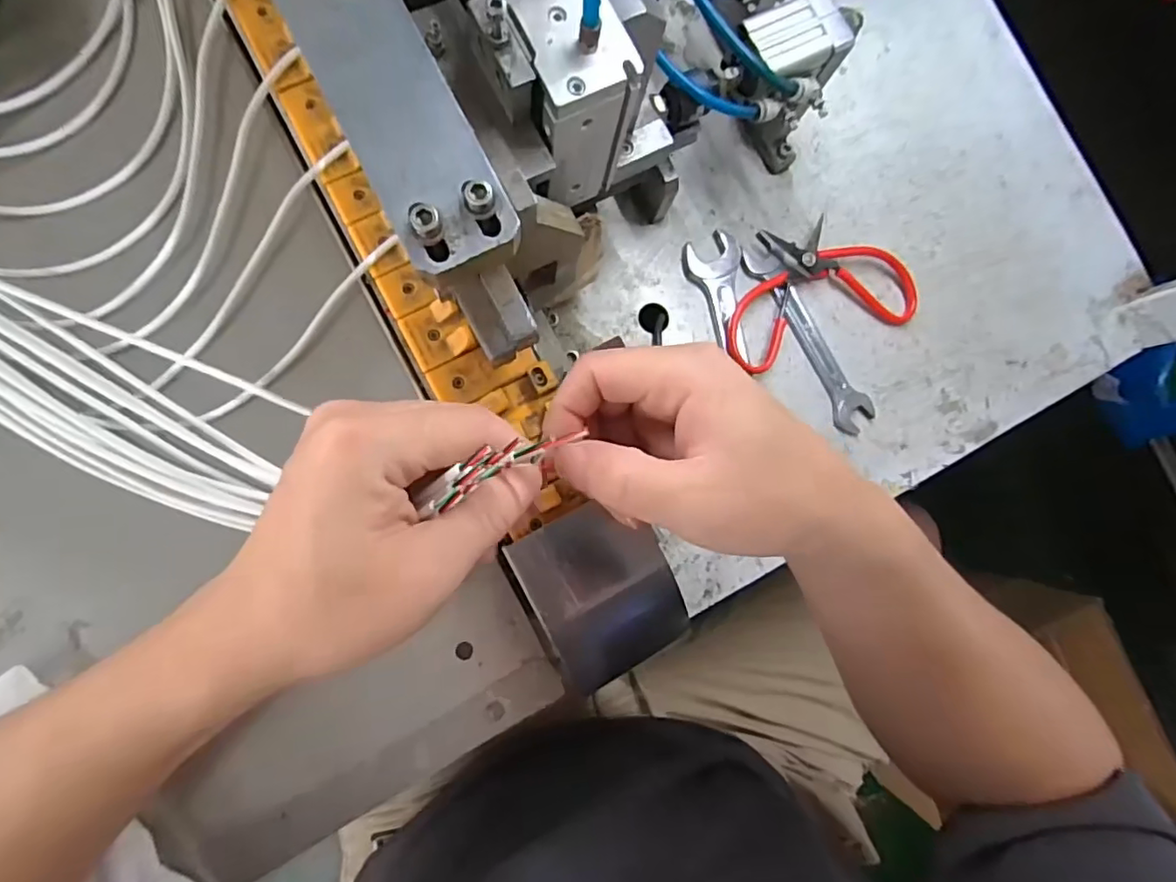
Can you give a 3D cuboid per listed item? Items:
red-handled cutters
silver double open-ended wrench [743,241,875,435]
[{"bbox_3d":[0.165,-0.116,0.431,0.152,0.015,0.095,-19,86,-8],"label":"red-handled cutters"},{"bbox_3d":[0.162,-0.076,0.429,0.029,0.013,0.151,-31,88,-9],"label":"silver double open-ended wrench"}]

